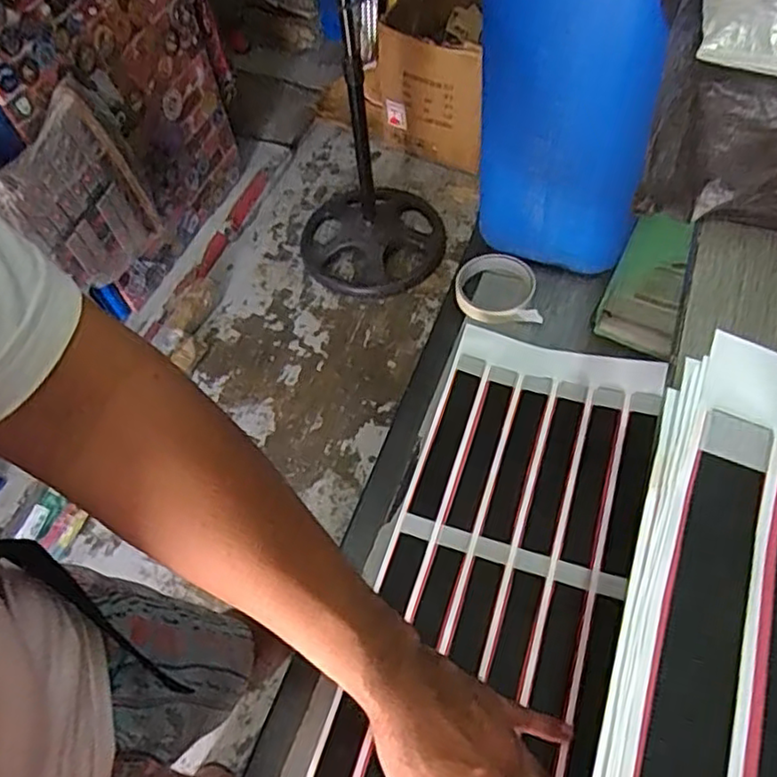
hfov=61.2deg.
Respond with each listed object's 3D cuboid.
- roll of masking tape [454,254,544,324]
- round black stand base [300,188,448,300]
[{"bbox_3d":[0.119,-0.107,0.727,0.089,0.024,0.088,0,57,5],"label":"roll of masking tape"},{"bbox_3d":[-0.047,-0.431,1.897,0.406,0.041,0.425,-2,57,4],"label":"round black stand base"}]

